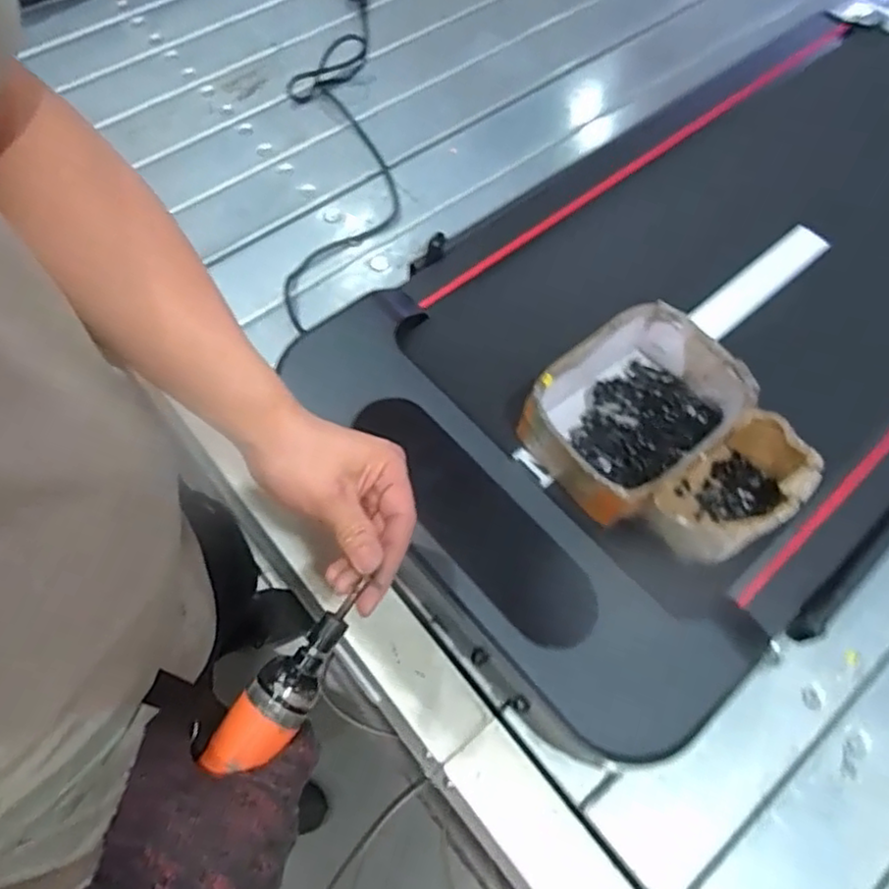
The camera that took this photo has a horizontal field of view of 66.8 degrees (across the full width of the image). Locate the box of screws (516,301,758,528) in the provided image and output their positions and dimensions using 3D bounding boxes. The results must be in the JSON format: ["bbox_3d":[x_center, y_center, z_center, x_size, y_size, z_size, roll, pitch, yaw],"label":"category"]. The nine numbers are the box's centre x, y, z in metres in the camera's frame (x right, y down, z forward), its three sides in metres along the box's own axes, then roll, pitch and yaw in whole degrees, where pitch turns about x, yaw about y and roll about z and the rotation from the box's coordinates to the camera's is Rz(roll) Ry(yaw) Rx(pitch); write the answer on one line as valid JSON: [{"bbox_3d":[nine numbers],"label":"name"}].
[{"bbox_3d":[0.174,-0.031,0.613,0.188,0.078,0.141,-37,65,-16],"label":"box of screws"}]

